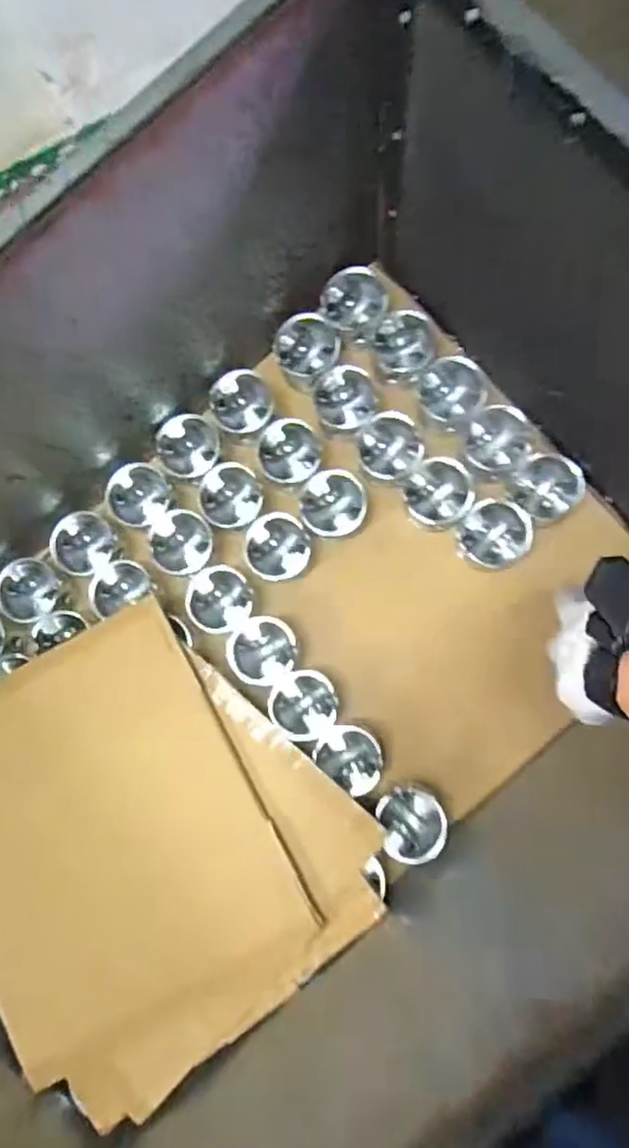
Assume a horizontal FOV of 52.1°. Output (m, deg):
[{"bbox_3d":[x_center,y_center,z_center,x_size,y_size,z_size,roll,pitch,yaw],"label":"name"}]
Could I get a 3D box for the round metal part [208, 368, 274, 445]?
[{"bbox_3d":[-0.102,-0.238,0.935,0.088,0.086,0.091,0,85,2],"label":"round metal part"}]

